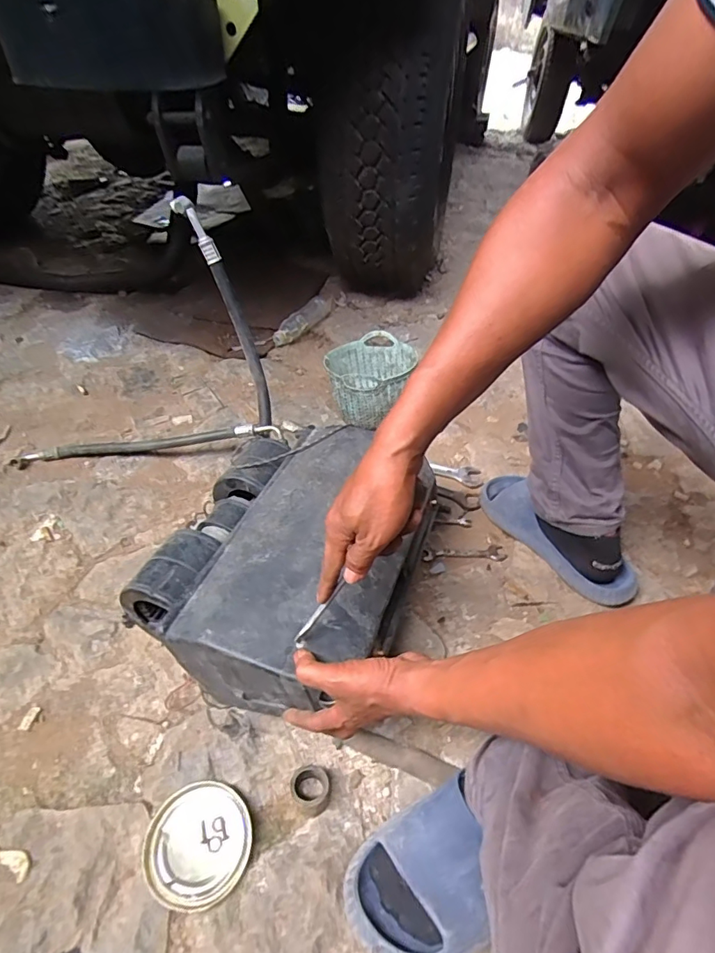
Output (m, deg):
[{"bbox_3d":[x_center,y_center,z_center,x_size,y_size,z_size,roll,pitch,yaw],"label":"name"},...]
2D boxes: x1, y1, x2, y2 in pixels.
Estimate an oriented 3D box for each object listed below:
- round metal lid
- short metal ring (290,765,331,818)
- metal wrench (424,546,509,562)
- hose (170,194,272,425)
[{"bbox_3d":[-0.163,0.373,0.497,0.100,0.010,0.103,-4,45,-8],"label":"round metal lid"},{"bbox_3d":[-0.052,0.344,0.535,0.045,0.033,0.045,2,44,-2],"label":"short metal ring"},{"bbox_3d":[0.176,0.129,0.800,0.140,0.009,0.029,-3,45,-7],"label":"metal wrench"},{"bbox_3d":[-0.219,-0.280,0.851,0.049,0.378,0.045,-30,21,-30],"label":"hose"}]

